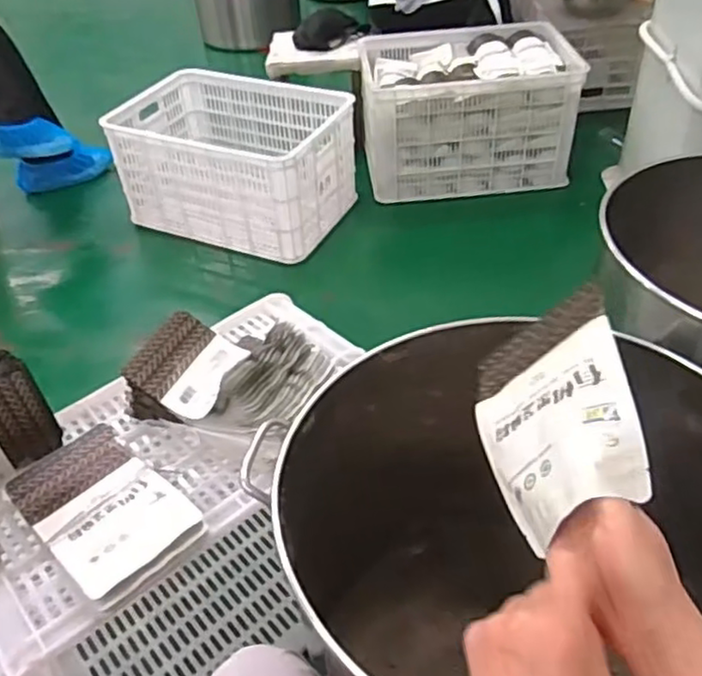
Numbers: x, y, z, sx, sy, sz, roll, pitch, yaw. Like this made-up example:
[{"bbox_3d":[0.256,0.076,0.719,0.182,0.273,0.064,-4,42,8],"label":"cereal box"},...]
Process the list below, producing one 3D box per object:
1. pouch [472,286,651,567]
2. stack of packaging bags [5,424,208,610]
[{"bbox_3d":[0.158,0.054,0.534,0.036,0.134,0.212,36,35,-19],"label":"pouch"},{"bbox_3d":[-0.284,0.187,0.766,0.227,0.027,0.134,31,53,33],"label":"stack of packaging bags"}]

